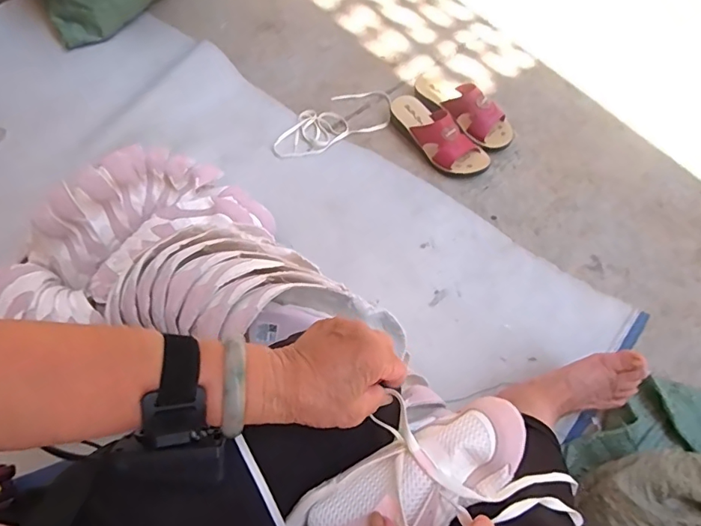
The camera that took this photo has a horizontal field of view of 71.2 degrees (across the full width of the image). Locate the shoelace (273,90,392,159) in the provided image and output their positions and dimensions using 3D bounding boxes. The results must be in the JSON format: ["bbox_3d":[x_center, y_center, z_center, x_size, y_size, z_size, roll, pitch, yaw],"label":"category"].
[{"bbox_3d":[-0.037,-0.286,0.994,0.264,0.010,0.114,-26,66,-7],"label":"shoelace"}]

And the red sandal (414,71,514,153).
[{"bbox_3d":[0.220,-0.311,0.970,0.092,0.078,0.233,-40,68,-13],"label":"red sandal"}]

